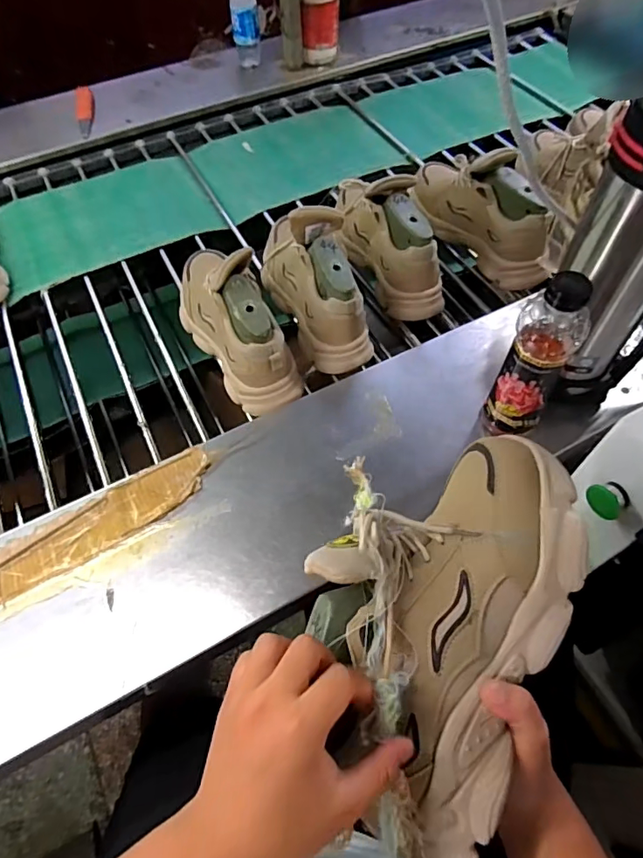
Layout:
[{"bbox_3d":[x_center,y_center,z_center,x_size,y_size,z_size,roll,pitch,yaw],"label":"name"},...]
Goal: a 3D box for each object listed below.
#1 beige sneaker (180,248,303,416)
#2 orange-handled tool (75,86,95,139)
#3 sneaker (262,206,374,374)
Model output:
[{"bbox_3d":[-0.139,-0.173,0.731,0.110,0.131,0.296,-23,61,-12],"label":"beige sneaker"},{"bbox_3d":[-0.539,-0.726,1.154,0.038,0.012,0.167,-11,70,-5],"label":"orange-handled tool"},{"bbox_3d":[-0.017,-0.238,0.766,0.107,0.135,0.288,-19,60,-9],"label":"sneaker"}]

